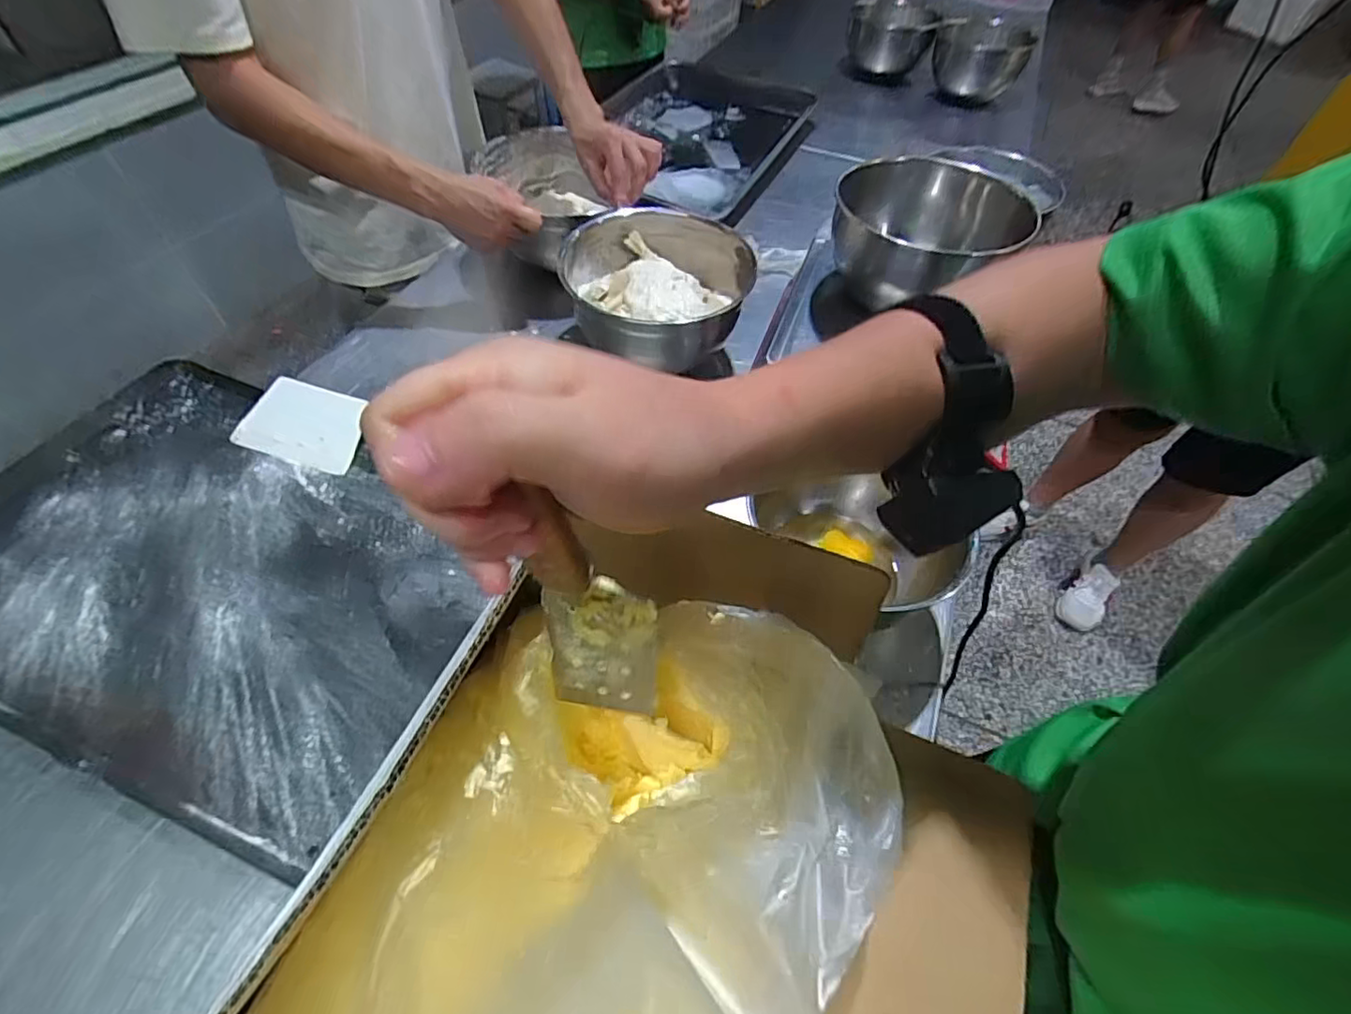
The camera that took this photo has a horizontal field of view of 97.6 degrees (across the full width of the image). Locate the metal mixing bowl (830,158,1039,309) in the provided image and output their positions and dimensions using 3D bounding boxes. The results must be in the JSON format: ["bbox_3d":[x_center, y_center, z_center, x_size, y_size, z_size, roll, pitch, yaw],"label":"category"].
[{"bbox_3d":[0.305,-0.341,0.748,0.212,0.109,0.212,2,54,-2],"label":"metal mixing bowl"}]

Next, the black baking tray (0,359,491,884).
[{"bbox_3d":[-0.487,0.054,0.614,0.562,0.035,0.377,19,55,10],"label":"black baking tray"}]

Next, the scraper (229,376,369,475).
[{"bbox_3d":[-0.444,-0.101,0.711,0.142,0.007,0.097,16,75,2],"label":"scraper"}]

